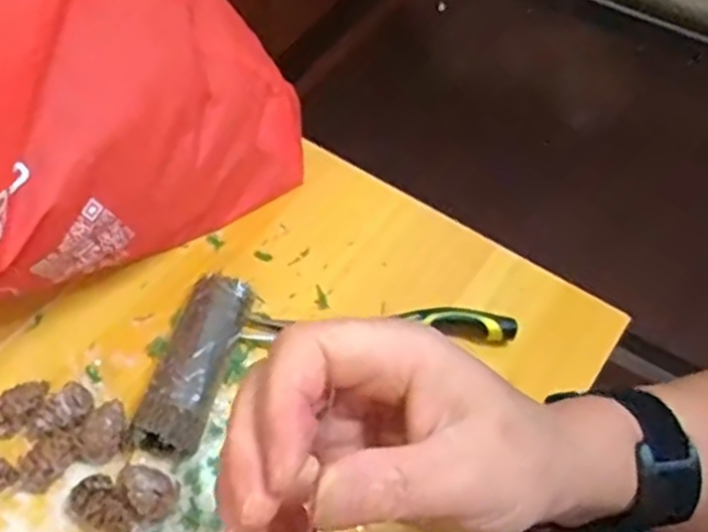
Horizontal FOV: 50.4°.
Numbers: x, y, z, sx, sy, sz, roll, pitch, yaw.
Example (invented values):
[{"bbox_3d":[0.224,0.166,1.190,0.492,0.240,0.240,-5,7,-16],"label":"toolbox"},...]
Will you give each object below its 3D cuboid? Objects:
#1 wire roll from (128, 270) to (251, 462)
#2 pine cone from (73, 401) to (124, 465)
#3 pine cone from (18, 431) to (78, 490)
[{"bbox_3d":[-0.088,0.054,0.427,0.039,0.031,0.115,10,56,6],"label":"wire roll"},{"bbox_3d":[-0.133,0.090,0.406,0.022,0.019,0.033,24,58,15],"label":"pine cone"},{"bbox_3d":[-0.161,0.102,0.395,0.022,0.020,0.032,35,62,21],"label":"pine cone"}]

